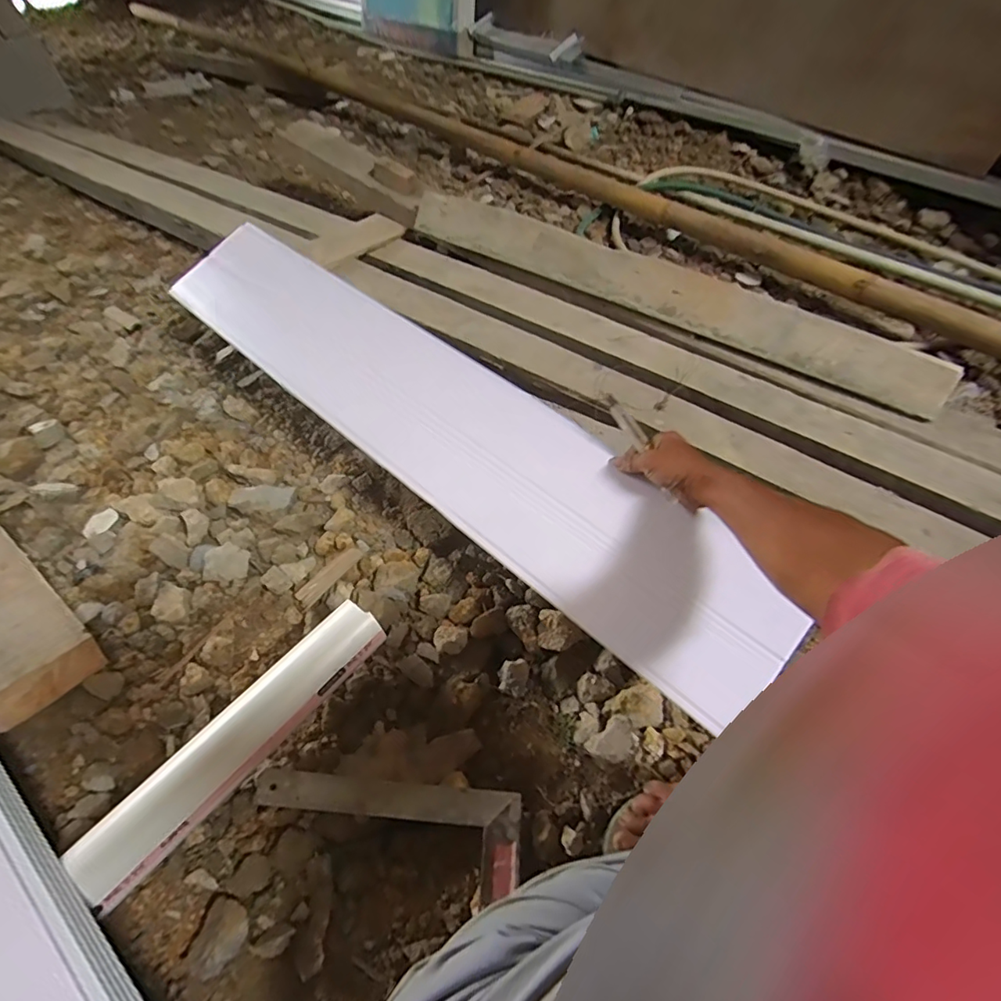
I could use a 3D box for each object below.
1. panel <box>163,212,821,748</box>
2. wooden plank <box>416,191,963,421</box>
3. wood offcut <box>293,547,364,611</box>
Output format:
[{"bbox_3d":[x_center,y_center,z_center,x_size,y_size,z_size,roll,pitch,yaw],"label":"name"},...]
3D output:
[{"bbox_3d":[-0.130,-0.153,0.776,1.170,0.019,0.209,37,80,22],"label":"panel"},{"bbox_3d":[0.285,-0.432,1.008,1.073,0.102,0.027,29,23,18],"label":"wooden plank"},{"bbox_3d":[-0.260,0.113,0.769,0.030,0.008,0.112,35,62,23],"label":"wood offcut"}]

